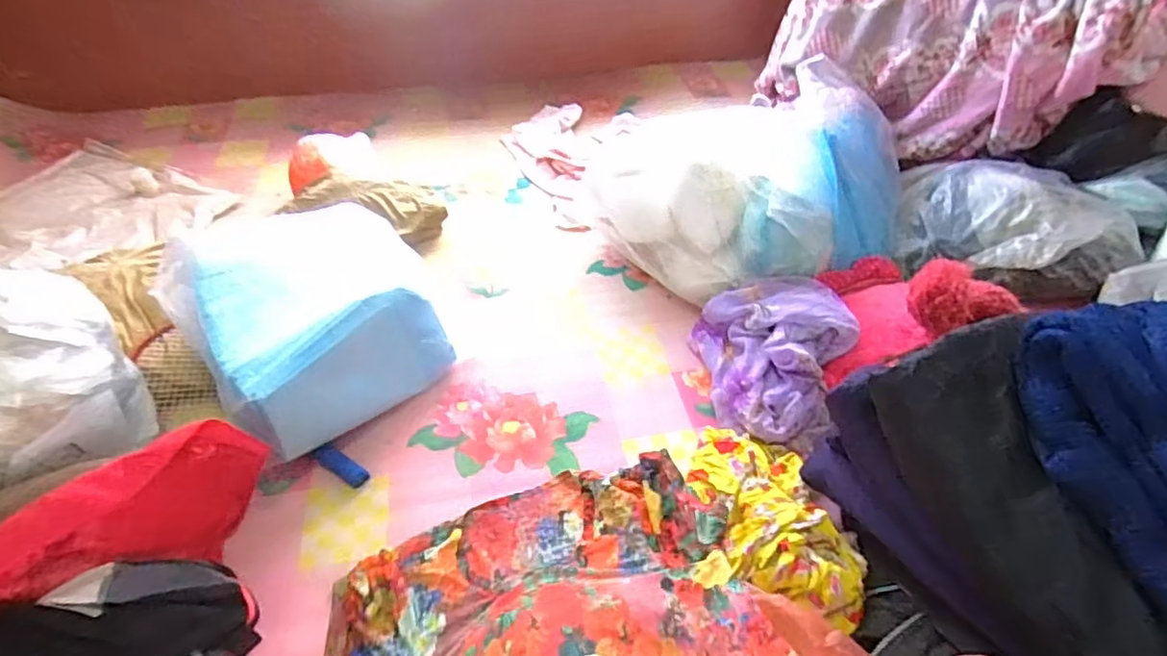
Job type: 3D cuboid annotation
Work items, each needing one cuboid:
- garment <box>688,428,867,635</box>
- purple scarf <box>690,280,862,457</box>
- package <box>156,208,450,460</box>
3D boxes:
[{"bbox_3d":[0.228,0.220,0.731,0.152,0.073,0.279,-11,47,-9],"label":"garment"},{"bbox_3d":[0.270,0.033,0.897,0.226,0.095,0.263,15,48,15],"label":"purple scarf"},{"bbox_3d":[-0.390,-0.010,0.846,0.259,0.197,0.272,32,55,28],"label":"package"}]

